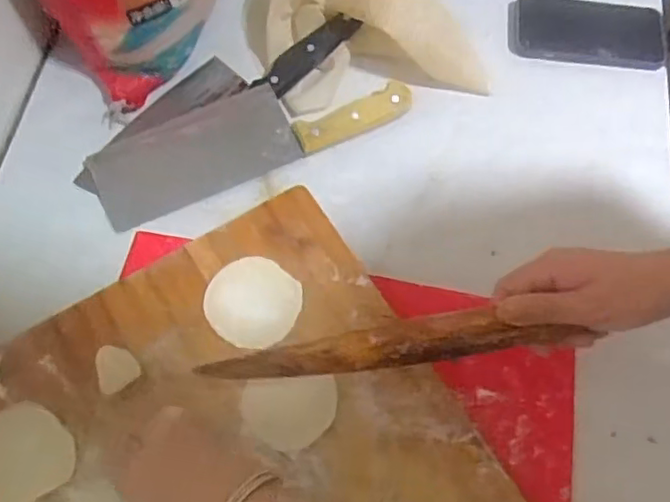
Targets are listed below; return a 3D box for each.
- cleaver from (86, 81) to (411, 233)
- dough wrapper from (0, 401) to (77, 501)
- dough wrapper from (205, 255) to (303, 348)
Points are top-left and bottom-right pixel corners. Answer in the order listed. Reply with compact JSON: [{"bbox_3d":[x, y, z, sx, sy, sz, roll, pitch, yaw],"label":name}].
[{"bbox_3d":[-0.077,-0.110,0.563,0.282,0.024,0.084,-23,69,-10],"label":"cleaver"},{"bbox_3d":[-0.219,0.141,0.436,0.064,0.004,0.067,0,67,-1],"label":"dough wrapper"},{"bbox_3d":[-0.063,0.038,0.483,0.068,0.006,0.069,2,68,-6],"label":"dough wrapper"}]

